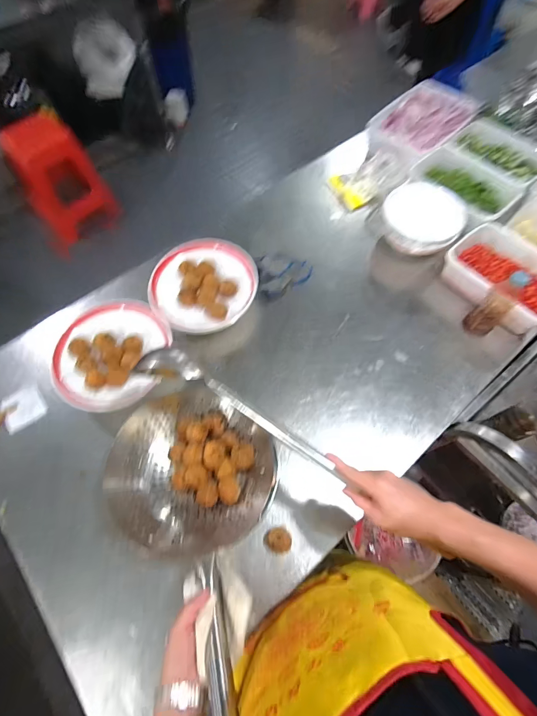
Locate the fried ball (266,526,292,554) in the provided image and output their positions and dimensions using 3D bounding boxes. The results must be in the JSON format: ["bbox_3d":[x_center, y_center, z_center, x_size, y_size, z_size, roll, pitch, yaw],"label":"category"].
[{"bbox_3d":[0.019,0.324,0.607,0.043,0.034,0.040,0,64,1],"label":"fried ball"}]

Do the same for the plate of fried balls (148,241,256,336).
[{"bbox_3d":[-0.152,-0.174,0.808,0.240,0.044,0.243,0,64,1],"label":"plate of fried balls"}]

